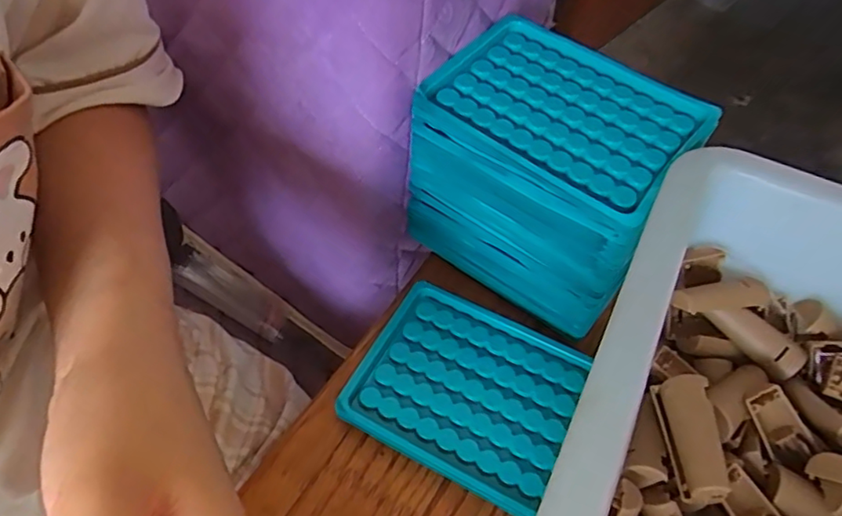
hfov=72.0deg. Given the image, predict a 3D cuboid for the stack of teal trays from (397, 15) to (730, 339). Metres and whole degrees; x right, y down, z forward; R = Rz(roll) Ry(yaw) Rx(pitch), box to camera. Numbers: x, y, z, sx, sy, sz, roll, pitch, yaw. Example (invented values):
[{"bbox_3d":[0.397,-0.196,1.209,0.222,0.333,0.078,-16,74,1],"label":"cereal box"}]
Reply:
[{"bbox_3d":[0.071,-0.046,0.335,0.134,0.109,0.091,35,58,21],"label":"stack of teal trays"}]

